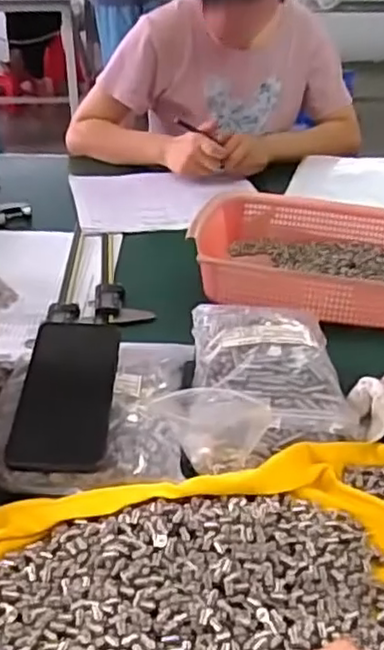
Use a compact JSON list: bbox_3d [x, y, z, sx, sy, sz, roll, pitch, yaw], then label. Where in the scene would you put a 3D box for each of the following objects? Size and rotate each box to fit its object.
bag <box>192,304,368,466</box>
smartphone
[{"bbox_3d":[0.072,0.038,0.639,0.138,0.047,0.196,-3,33,-5],"label":"bag"},{"bbox_3d":[-0.106,0.056,0.573,0.076,0.014,0.157,1,45,0],"label":"smartphone"}]

